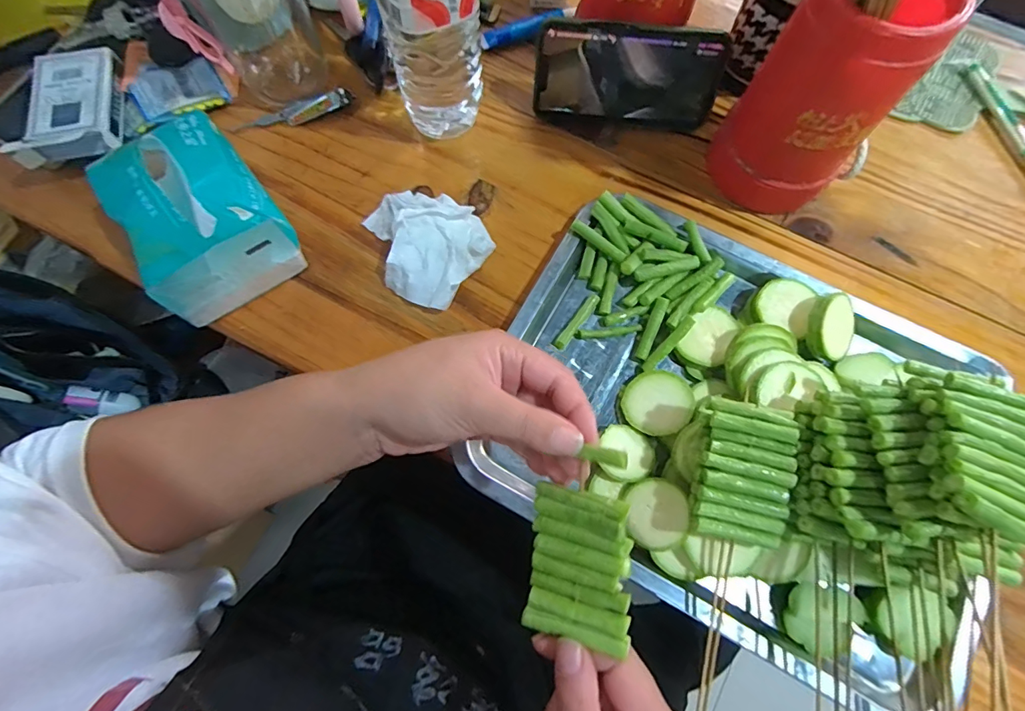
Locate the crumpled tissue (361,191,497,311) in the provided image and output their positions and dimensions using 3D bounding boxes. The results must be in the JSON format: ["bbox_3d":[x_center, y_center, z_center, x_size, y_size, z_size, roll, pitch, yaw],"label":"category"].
[{"bbox_3d":[-0.073,-0.090,0.366,0.099,0.027,0.083,35,76,8],"label":"crumpled tissue"}]

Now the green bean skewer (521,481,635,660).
[{"bbox_3d":[0.031,0.101,0.226,0.049,0.009,0.068,2,89,35],"label":"green bean skewer"}]

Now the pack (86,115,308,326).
[{"bbox_3d":[-0.228,-0.105,0.341,0.094,0.074,0.123,-32,77,-10],"label":"pack"}]

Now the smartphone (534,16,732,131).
[{"bbox_3d":[0.094,-0.225,0.380,0.145,0.071,0.009,4,47,-1],"label":"smartphone"}]

